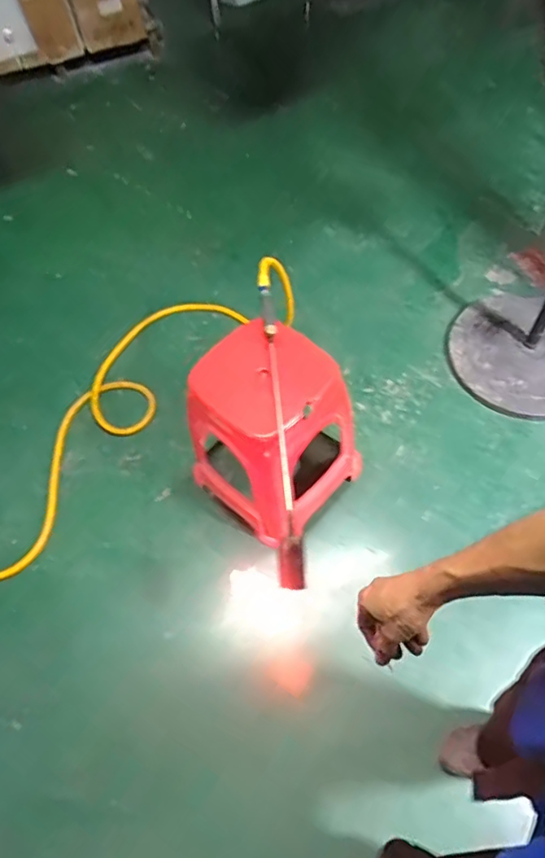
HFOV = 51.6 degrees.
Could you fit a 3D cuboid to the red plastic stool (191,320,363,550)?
[{"bbox_3d":[-0.007,0.013,1.367,0.327,0.437,0.324,38,70,22],"label":"red plastic stool"}]

